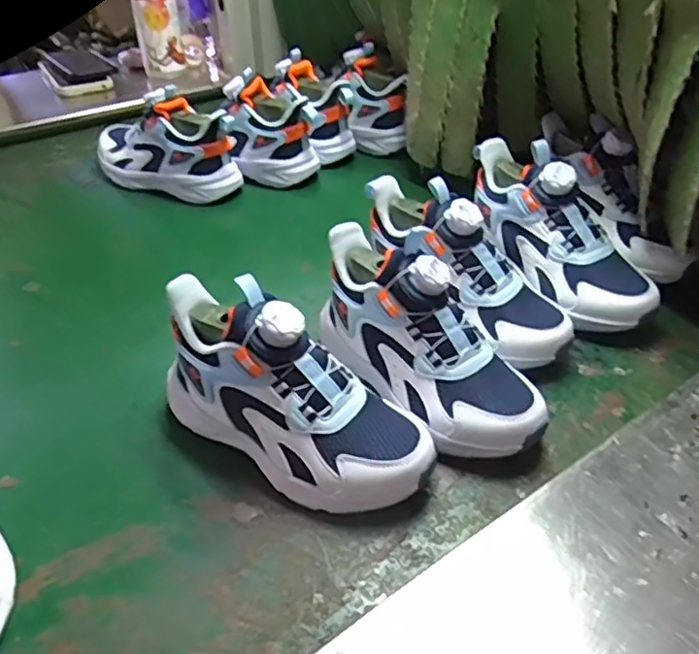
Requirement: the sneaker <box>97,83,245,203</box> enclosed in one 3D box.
[{"bbox_3d":[-0.223,-0.220,0.709,0.200,0.102,0.071,20,43,22],"label":"sneaker"}]

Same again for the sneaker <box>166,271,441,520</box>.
[{"bbox_3d":[-0.039,0.043,0.401,0.200,0.112,0.080,20,43,22],"label":"sneaker"}]

